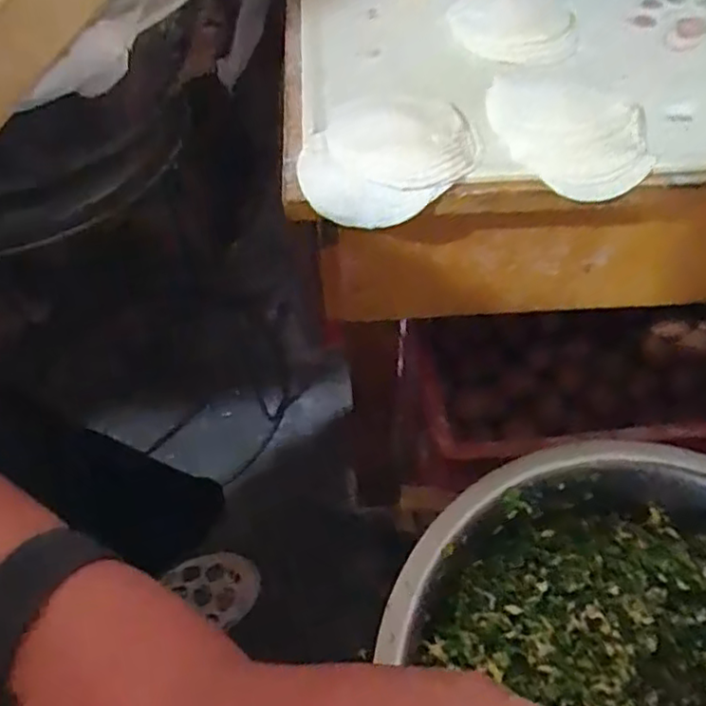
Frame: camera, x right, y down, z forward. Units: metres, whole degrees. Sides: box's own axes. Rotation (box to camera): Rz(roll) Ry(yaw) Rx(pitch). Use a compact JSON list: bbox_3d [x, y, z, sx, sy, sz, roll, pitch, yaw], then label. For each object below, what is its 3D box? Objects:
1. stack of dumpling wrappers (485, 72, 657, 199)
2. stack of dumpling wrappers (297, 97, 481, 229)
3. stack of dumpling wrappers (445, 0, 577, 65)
[{"bbox_3d":[0.121,-0.125,0.367,0.084,0.018,0.086,0,56,1],"label":"stack of dumpling wrappers"},{"bbox_3d":[0.020,-0.109,0.365,0.096,0.030,0.070,-2,56,0],"label":"stack of dumpling wrappers"},{"bbox_3d":[0.103,-0.214,0.421,0.080,0.010,0.084,8,57,6],"label":"stack of dumpling wrappers"}]

